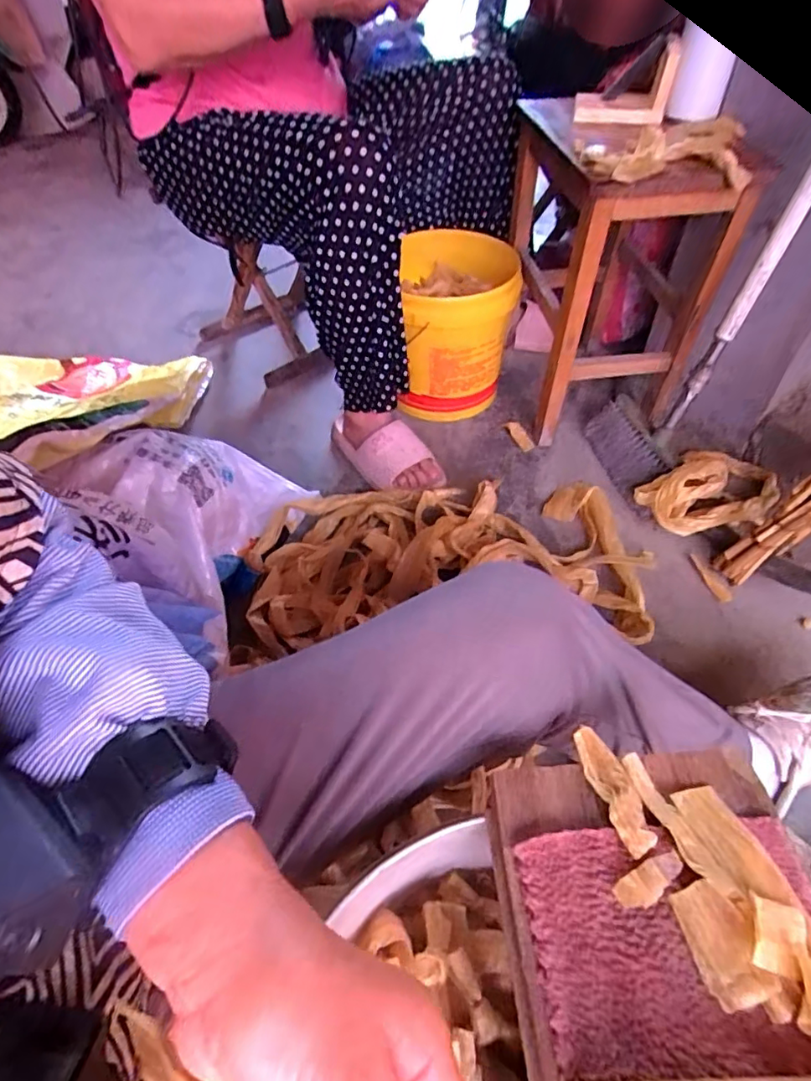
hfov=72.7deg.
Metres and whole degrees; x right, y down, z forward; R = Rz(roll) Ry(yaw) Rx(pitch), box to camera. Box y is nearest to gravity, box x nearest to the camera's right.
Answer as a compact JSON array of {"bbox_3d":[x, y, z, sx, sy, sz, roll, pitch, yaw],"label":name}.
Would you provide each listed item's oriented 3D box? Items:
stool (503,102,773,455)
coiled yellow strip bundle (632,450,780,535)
[{"bbox_3d":[0.326,-0.435,0.936,0.261,0.440,0.383,-6,49,-3],"label":"stool"},{"bbox_3d":[0.477,-0.084,0.854,0.241,0.076,0.155,-35,56,-25],"label":"coiled yellow strip bundle"}]

